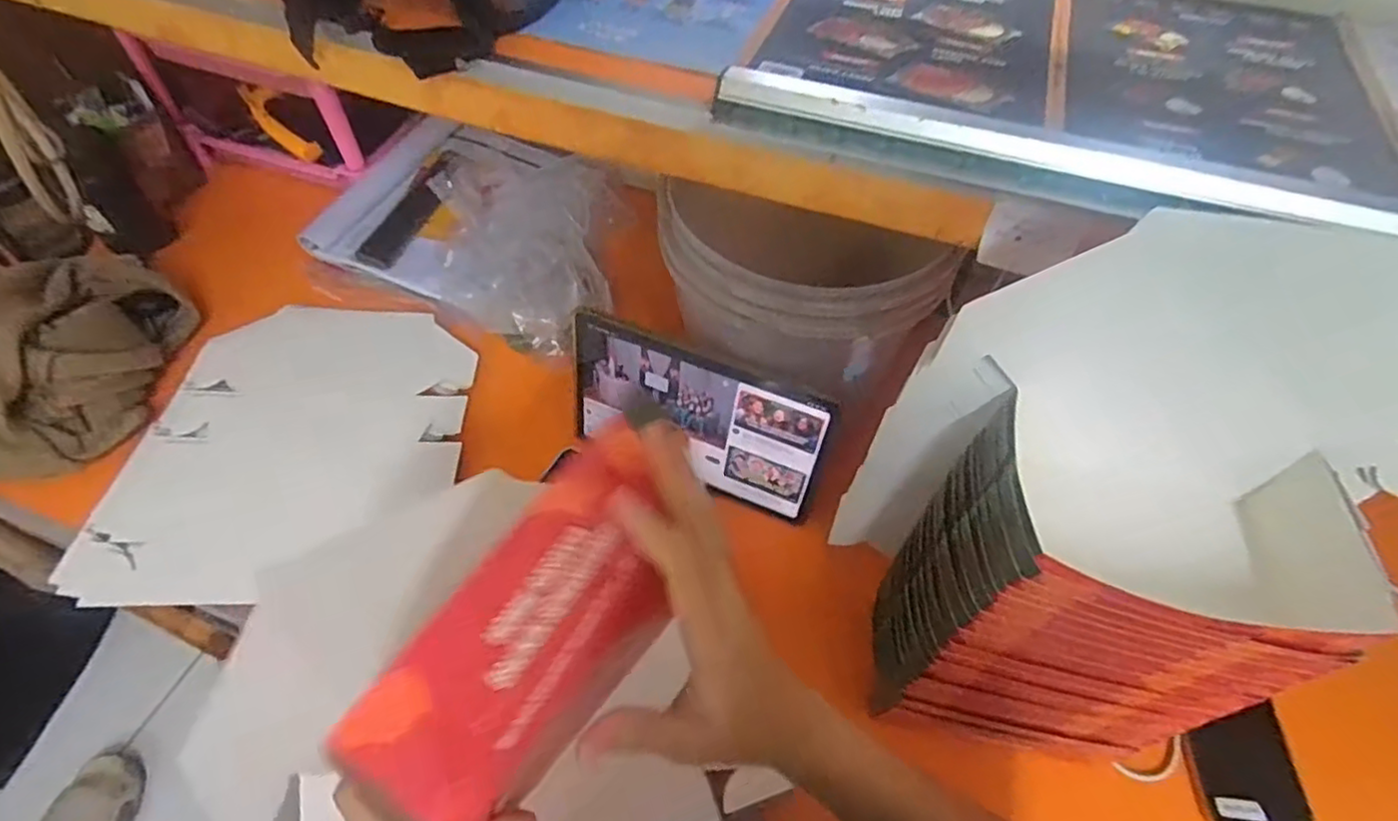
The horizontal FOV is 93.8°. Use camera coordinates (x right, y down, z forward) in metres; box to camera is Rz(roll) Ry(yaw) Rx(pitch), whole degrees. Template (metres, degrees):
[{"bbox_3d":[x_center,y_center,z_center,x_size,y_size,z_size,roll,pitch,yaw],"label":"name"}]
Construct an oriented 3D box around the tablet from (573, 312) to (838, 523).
[{"bbox_3d":[-0.007,0.011,0.612,0.243,0.154,0.013,22,43,11],"label":"tablet"}]

